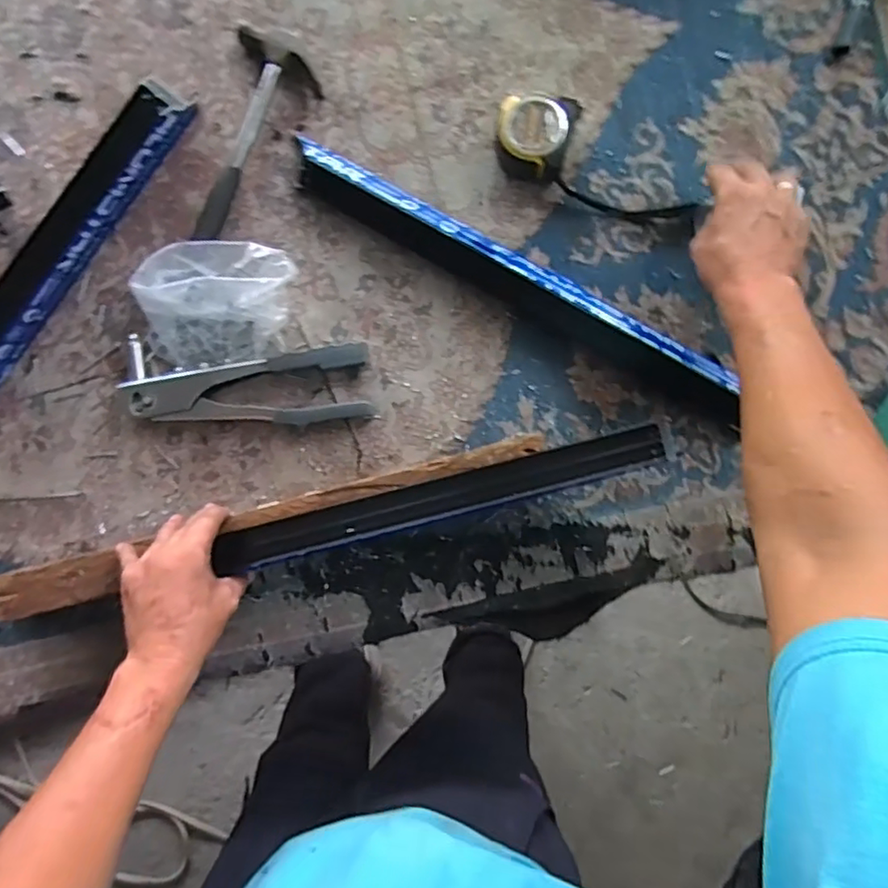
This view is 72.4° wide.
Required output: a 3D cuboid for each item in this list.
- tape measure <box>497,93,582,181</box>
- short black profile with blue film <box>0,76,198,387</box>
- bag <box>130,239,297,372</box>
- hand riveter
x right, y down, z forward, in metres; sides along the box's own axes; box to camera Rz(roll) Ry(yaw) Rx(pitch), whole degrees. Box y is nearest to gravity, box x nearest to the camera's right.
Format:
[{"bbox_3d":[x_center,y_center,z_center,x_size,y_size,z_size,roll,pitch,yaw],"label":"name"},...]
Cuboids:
[{"bbox_3d":[0.087,-0.293,0.581,0.071,0.040,0.067,9,90,3],"label":"tape measure"},{"bbox_3d":[-0.370,-0.197,0.598,0.042,0.057,0.360,36,91,3],"label":"short black profile with blue film"},{"bbox_3d":[-0.221,-0.136,0.588,0.160,0.059,0.110,-7,89,3],"label":"bag"},{"bbox_3d":[-0.192,-0.061,0.604,0.240,0.026,0.080,3,90,3],"label":"hand riveter"}]

